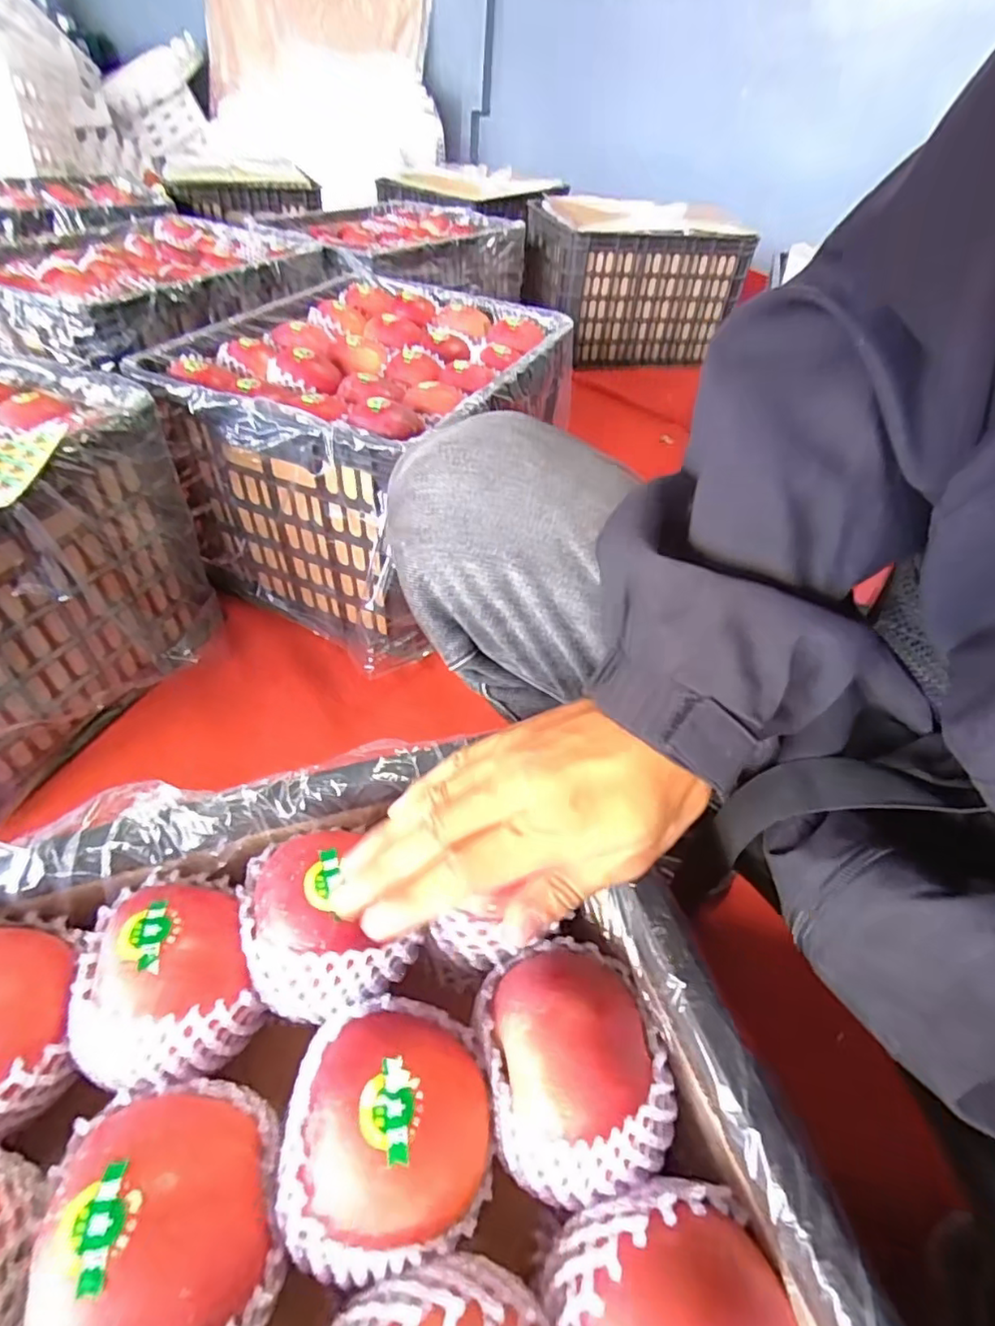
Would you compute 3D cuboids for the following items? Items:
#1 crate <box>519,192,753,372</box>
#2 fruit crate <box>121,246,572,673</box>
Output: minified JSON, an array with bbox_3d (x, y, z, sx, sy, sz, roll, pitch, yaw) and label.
[{"bbox_3d":[0.353,-1.007,1.605,0.529,0.308,0.323,-9,47,-14],"label":"crate"},{"bbox_3d":[-0.170,-0.311,0.871,0.378,0.284,0.522,18,47,13],"label":"fruit crate"}]

